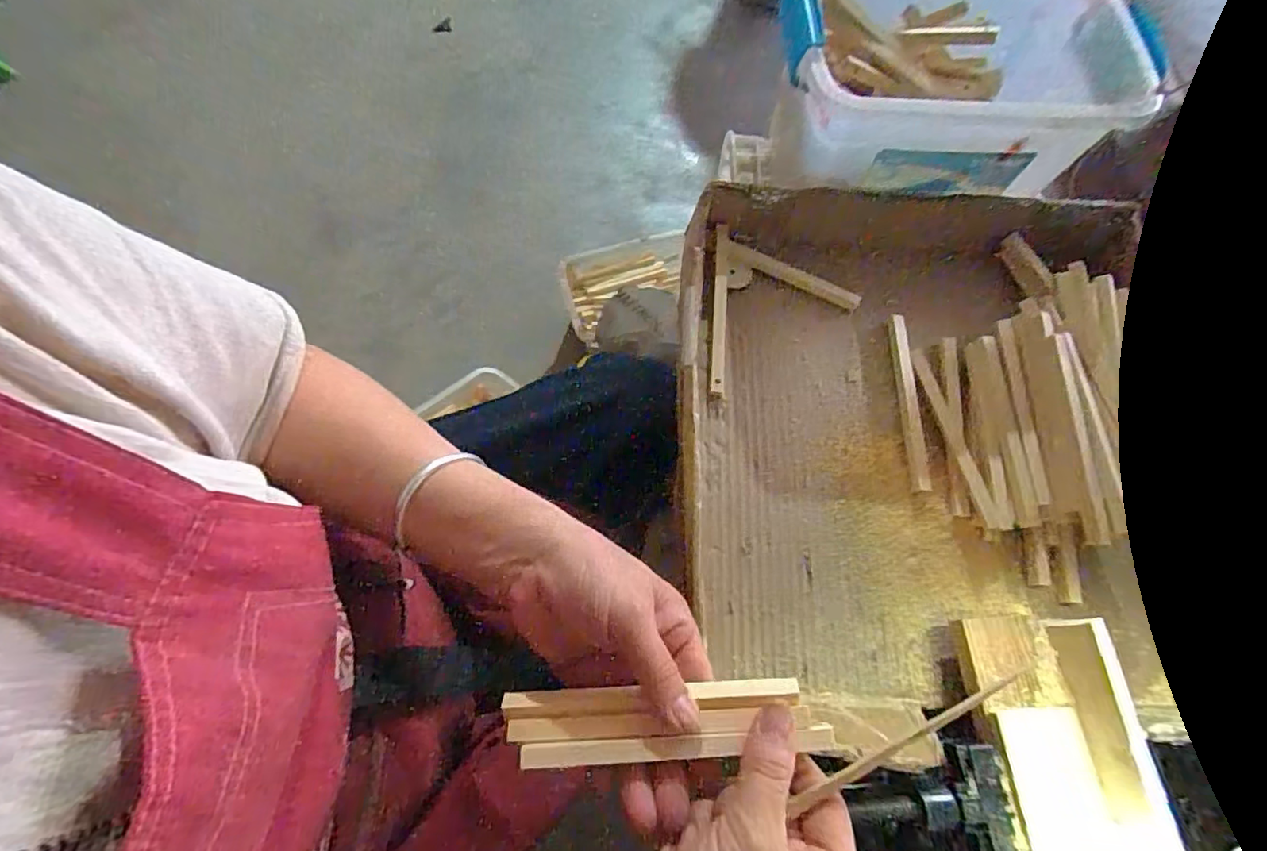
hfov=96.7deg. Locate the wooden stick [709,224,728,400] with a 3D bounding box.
[{"bbox_3d":[0.076,-0.104,0.496,0.012,0.013,0.170,5,69,0],"label":"wooden stick"}]

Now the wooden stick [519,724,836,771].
[{"bbox_3d":[0.021,0.164,0.287,0.158,0.007,0.011,-5,70,2],"label":"wooden stick"}]

